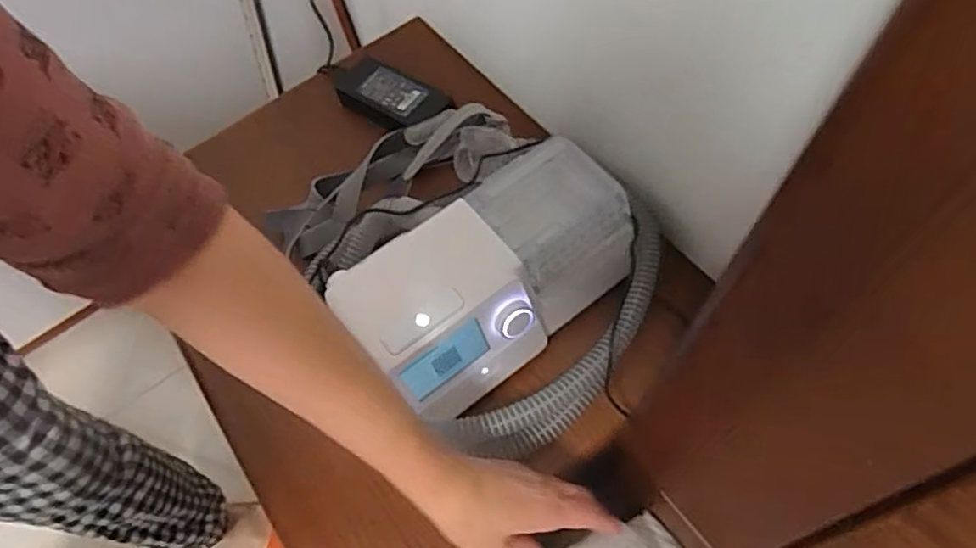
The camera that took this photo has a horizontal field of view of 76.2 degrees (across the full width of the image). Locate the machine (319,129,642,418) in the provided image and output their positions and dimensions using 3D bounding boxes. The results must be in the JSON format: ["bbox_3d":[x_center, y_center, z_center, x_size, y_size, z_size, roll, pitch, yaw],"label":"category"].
[{"bbox_3d":[0.006,-0.004,0.525,0.243,0.101,0.145,-38,78,-10],"label":"machine"}]

